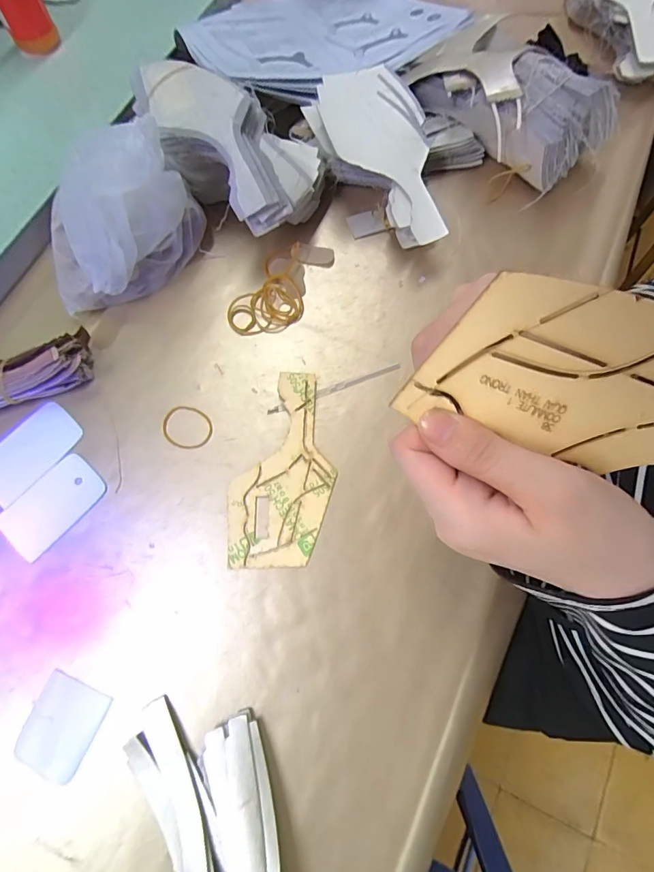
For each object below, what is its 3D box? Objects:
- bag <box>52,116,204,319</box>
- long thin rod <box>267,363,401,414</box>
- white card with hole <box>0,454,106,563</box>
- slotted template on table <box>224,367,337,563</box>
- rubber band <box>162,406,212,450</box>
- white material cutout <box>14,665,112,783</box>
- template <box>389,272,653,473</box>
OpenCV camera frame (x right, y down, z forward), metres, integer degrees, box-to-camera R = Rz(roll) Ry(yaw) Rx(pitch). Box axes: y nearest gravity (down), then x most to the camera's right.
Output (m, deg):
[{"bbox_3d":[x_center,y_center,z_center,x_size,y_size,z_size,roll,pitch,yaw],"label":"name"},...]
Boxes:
[{"bbox_3d":[-0.184,-0.186,0.356,0.142,0.145,0.065,-27,74,-7],"label":"bag"},{"bbox_3d":[0.007,-0.043,0.380,0.126,0.004,0.008,-21,74,-6],"label":"long thin rod"},{"bbox_3d":[-0.232,0.057,0.354,0.053,0.004,0.083,42,78,12],"label":"white card with hole"},{"bbox_3d":[-0.033,0.029,0.356,0.078,0.008,0.168,17,74,6],"label":"slotted template on table"},{"bbox_3d":[-0.124,-0.008,0.372,0.046,0.004,0.038,26,75,8],"label":"rubber band"},{"bbox_3d":[-0.195,0.213,0.307,0.051,0.004,0.059,22,74,7],"label":"white material cutout"},{"bbox_3d":[0.119,-0.012,0.159,0.166,0.065,0.004,19,30,-1],"label":"template"}]

